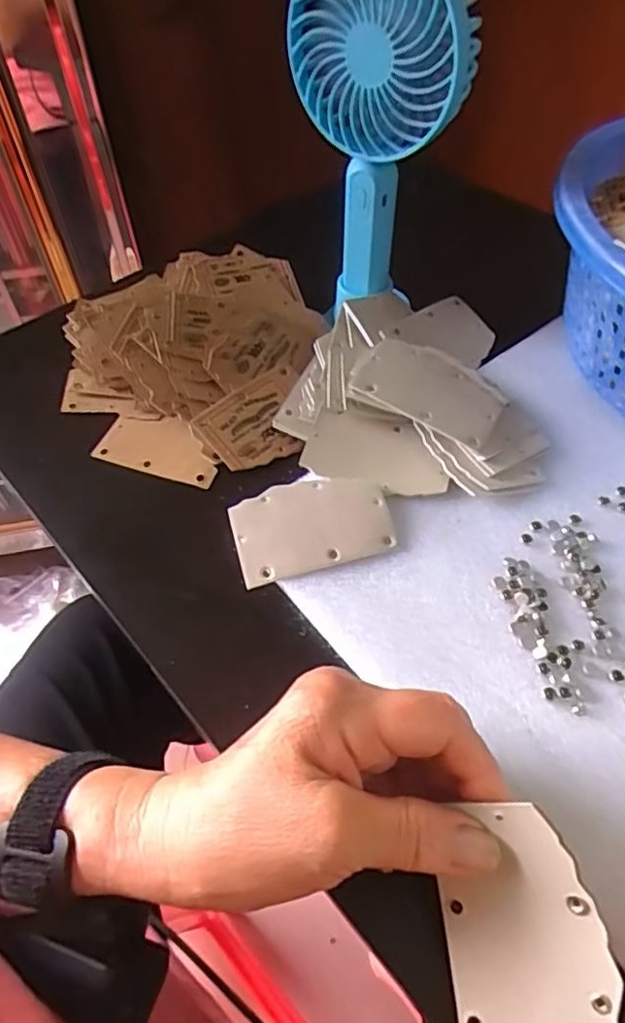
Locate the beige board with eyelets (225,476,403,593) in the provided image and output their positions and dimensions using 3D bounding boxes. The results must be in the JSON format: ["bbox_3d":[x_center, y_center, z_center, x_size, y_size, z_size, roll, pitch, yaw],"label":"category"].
[{"bbox_3d":[-0.001,0.007,0.341,0.084,0.005,0.054,-15,61,-7],"label":"beige board with eyelets"}]

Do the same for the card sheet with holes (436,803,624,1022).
[{"bbox_3d":[0.072,0.148,0.219,0.055,0.005,0.082,-15,74,25],"label":"card sheet with holes"}]

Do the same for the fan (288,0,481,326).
[{"bbox_3d":[0.037,-0.215,0.369,0.096,0.191,0.038,20,57,15],"label":"fan"}]

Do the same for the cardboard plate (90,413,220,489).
[{"bbox_3d":[-0.094,-0.042,0.392,0.077,0.008,0.041,14,64,14],"label":"cardboard plate"}]

